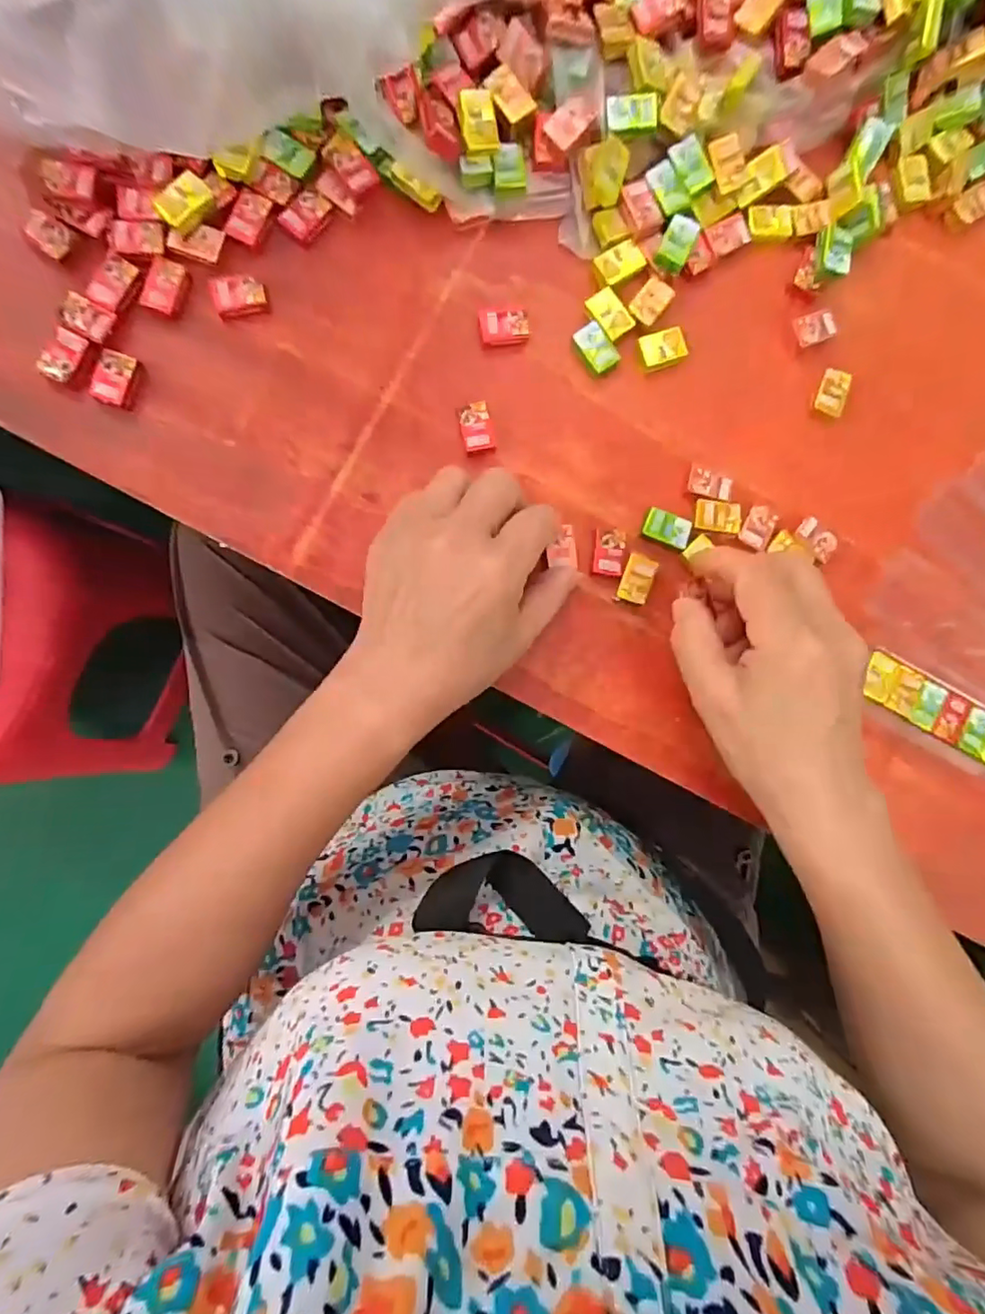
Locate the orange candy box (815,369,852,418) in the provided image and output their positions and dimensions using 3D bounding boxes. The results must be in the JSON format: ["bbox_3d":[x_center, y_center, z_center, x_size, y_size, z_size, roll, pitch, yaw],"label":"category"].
[{"bbox_3d":[0.195,-0.151,0.326,0.016,0.007,0.025,16,88,-5],"label":"orange candy box"}]

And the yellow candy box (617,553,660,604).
[{"bbox_3d":[0.079,-0.043,0.313,0.017,0.008,0.027,23,88,-5],"label":"yellow candy box"}]

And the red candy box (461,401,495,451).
[{"bbox_3d":[-0.008,-0.122,0.304,0.018,0.009,0.024,-10,91,-5],"label":"red candy box"}]

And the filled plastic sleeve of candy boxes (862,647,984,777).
[{"bbox_3d":[0.276,0.042,0.334,0.133,0.009,0.039,27,88,-5],"label":"filled plastic sleeve of candy boxes"}]

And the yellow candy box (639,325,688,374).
[{"bbox_3d":[0.093,-0.170,0.314,0.023,0.009,0.019,-17,92,-5],"label":"yellow candy box"}]

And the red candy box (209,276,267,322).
[{"bbox_3d":[-0.129,-0.183,0.290,0.026,0.007,0.020,-10,91,-5],"label":"red candy box"}]

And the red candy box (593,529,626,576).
[{"bbox_3d":[0.063,-0.058,0.312,0.016,0.007,0.026,8,89,-5],"label":"red candy box"}]

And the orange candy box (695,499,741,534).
[{"bbox_3d":[0.125,-0.078,0.314,0.025,0.004,0.017,6,89,-5],"label":"orange candy box"}]

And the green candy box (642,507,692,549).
[{"bbox_3d":[0.097,-0.071,0.315,0.025,0.006,0.016,21,88,-5],"label":"green candy box"}]

